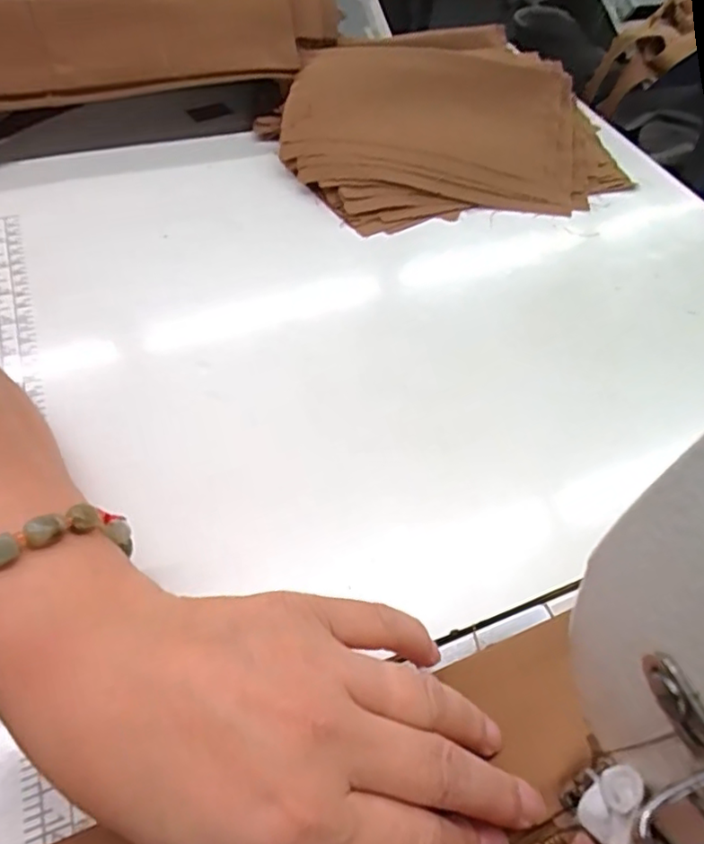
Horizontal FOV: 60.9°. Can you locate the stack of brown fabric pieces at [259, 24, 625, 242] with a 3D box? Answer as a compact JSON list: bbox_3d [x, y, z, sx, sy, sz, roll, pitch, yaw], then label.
[{"bbox_3d":[0.066,-0.231,0.455,0.253,0.056,0.162,-9,55,-12],"label":"stack of brown fabric pieces"}]

